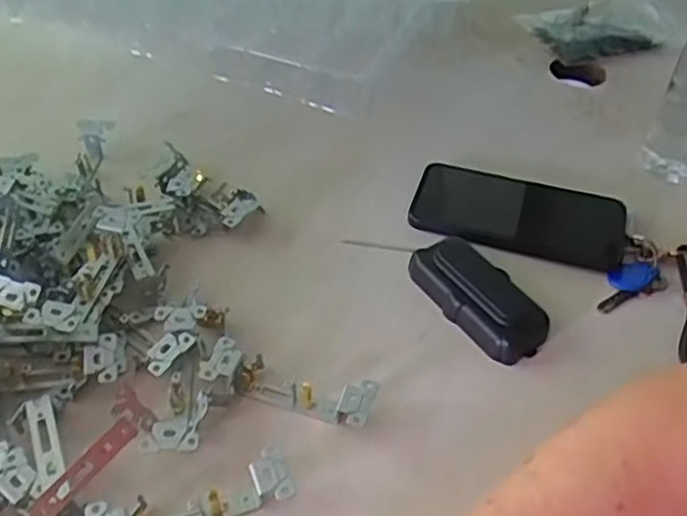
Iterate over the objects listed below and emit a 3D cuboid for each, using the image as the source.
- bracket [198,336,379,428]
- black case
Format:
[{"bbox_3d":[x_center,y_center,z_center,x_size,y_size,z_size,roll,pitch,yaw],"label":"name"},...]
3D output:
[{"bbox_3d":[-0.033,0.080,0.417,0.104,0.030,0.029,14,47,10],"label":"bracket"},{"bbox_3d":[0.096,0.024,0.479,0.053,0.024,0.104,-26,53,-26],"label":"black case"}]

